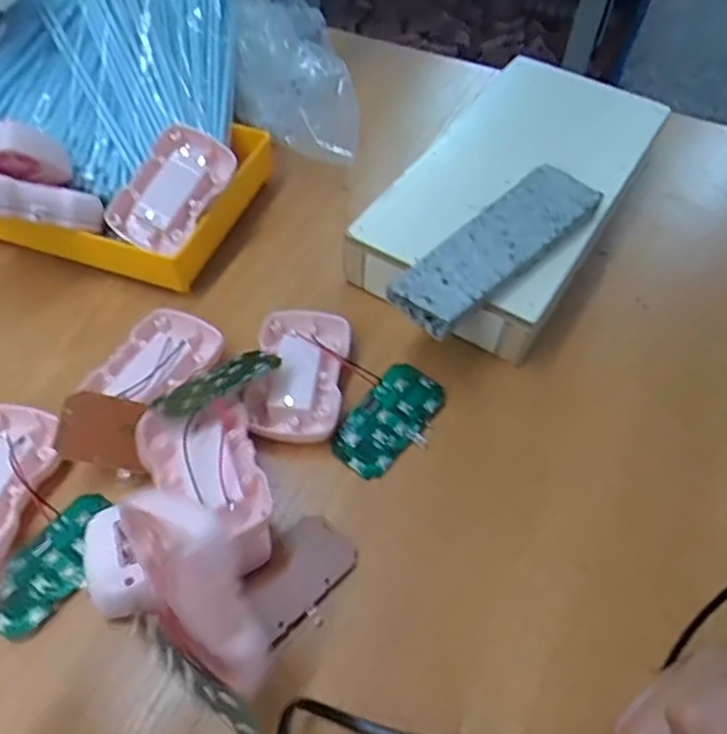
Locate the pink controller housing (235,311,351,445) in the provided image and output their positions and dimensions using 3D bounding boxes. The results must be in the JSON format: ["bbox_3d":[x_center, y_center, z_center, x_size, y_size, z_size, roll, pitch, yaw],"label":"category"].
[{"bbox_3d":[-0.040,0.003,0.377,0.055,0.013,0.091,6,54,1],"label":"pink controller housing"}]

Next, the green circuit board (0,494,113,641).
[{"bbox_3d":[-0.154,0.097,0.314,0.037,0.008,0.072,30,58,18],"label":"green circuit board"}]

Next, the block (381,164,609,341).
[{"bbox_3d":[0.084,-0.075,0.382,0.048,0.018,0.152,39,61,23],"label":"block"}]

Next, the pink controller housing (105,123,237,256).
[{"bbox_3d":[-0.127,-0.119,0.415,0.052,0.012,0.086,32,82,-4],"label":"pink controller housing"}]

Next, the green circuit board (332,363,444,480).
[{"bbox_3d":[0.017,0.032,0.369,0.042,0.010,0.074,32,59,19],"label":"green circuit board"}]

